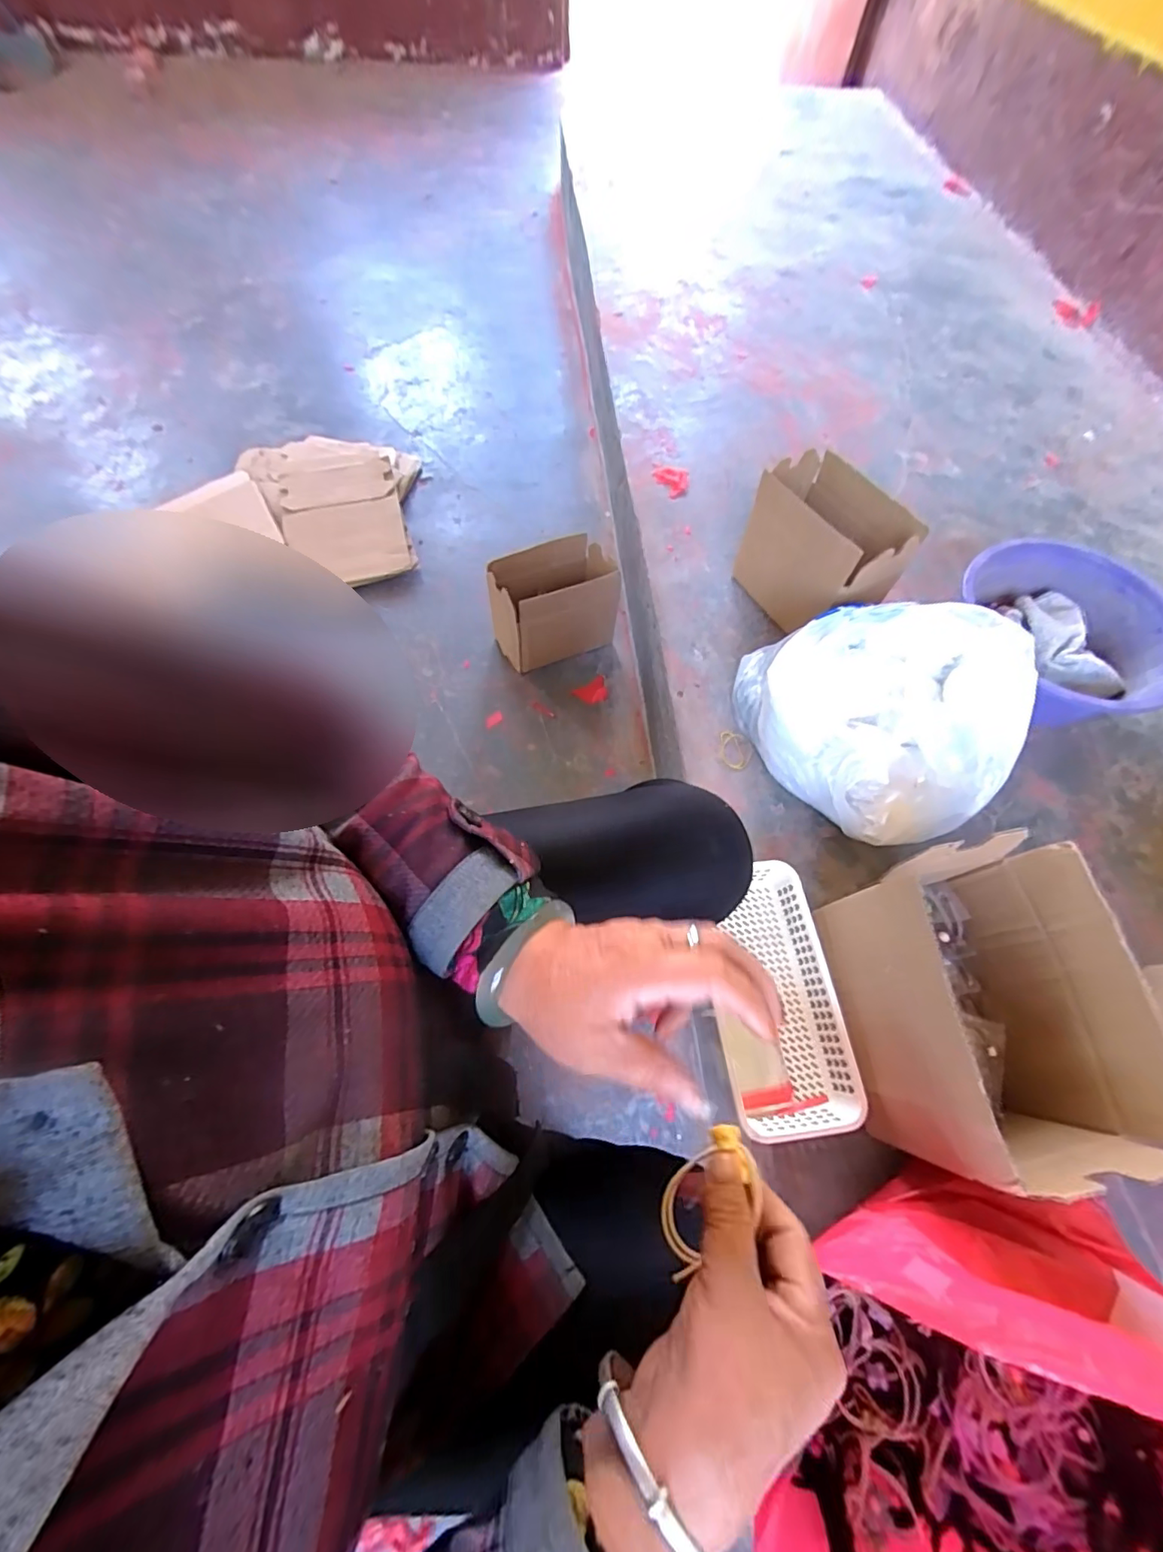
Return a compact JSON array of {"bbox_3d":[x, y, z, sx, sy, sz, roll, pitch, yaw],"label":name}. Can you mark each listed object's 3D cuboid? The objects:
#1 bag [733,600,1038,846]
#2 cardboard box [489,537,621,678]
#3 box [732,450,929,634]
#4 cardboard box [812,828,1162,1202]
[{"bbox_3d":[0.357,-0.081,0.652,0.245,0.183,0.310,-20,68,-11],"label":"bag"},{"bbox_3d":[-0.051,-0.290,0.938,0.202,0.199,0.114,-22,68,-12],"label":"cardboard box"},{"bbox_3d":[0.333,-0.311,0.750,0.122,0.190,0.208,-28,70,-14],"label":"box"},{"bbox_3d":[0.346,0.201,0.478,0.155,0.180,0.240,-3,66,-4],"label":"cardboard box"}]

